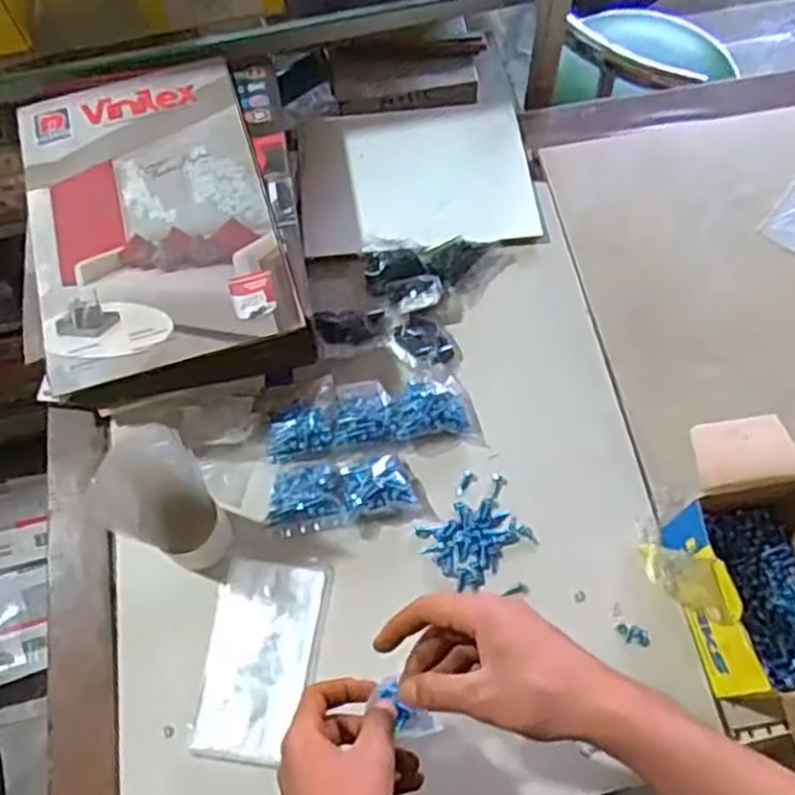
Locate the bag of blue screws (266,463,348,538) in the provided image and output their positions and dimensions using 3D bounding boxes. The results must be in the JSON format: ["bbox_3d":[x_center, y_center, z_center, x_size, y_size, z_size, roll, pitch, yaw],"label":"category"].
[{"bbox_3d":[-0.079,0.091,0.674,0.064,0.028,0.061,-7,67,-1],"label":"bag of blue screws"}]

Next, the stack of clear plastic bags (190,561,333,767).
[{"bbox_3d":[-0.111,0.214,0.626,0.086,0.016,0.153,6,67,4],"label":"stack of clear plastic bags"}]

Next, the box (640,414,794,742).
[{"bbox_3d":[0.281,0.149,0.598,0.126,0.102,0.243,-13,67,-4],"label":"box"}]

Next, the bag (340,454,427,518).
[{"bbox_3d":[-0.015,0.077,0.675,0.065,0.027,0.052,-16,67,-5],"label":"bag"}]

